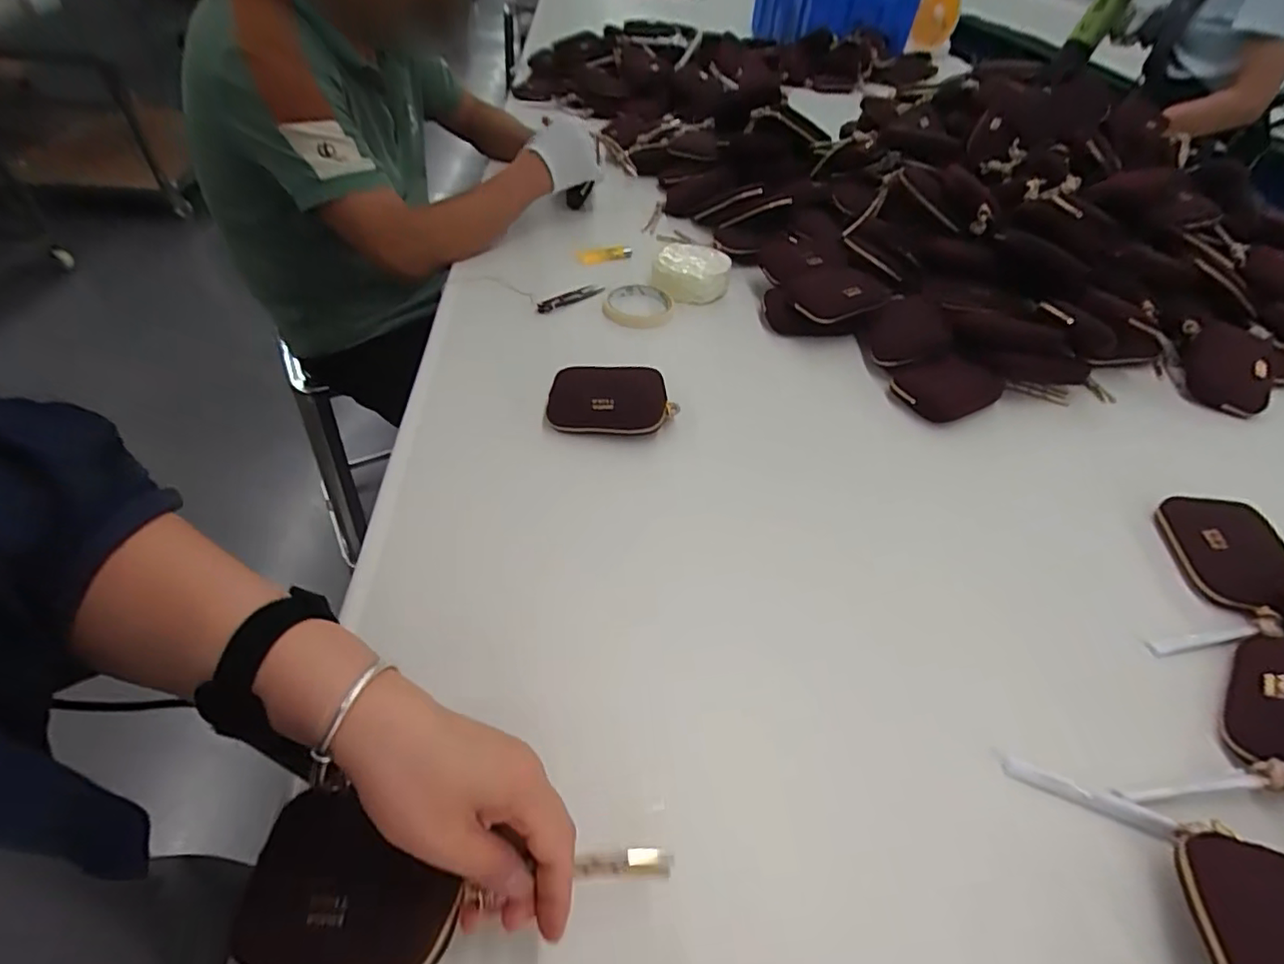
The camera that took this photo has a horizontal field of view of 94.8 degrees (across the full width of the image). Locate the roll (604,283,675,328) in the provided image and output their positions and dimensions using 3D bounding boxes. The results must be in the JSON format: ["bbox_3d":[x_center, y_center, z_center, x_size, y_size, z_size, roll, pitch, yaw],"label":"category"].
[{"bbox_3d":[-0.003,-0.229,0.764,0.089,0.021,0.084,3,46,-3],"label":"roll"}]

